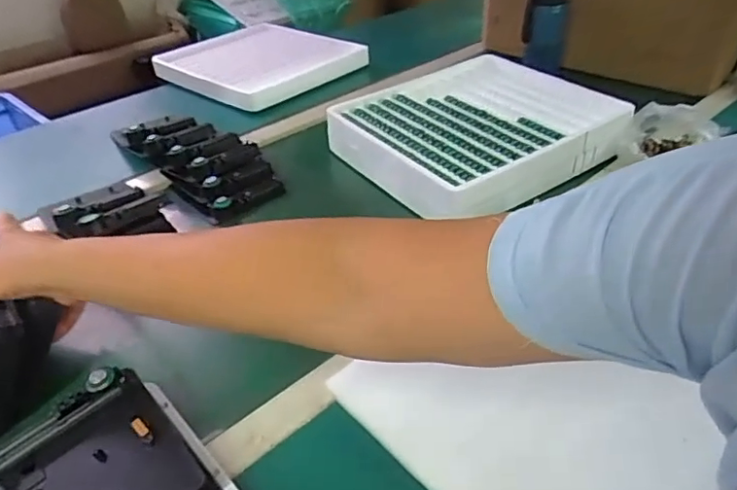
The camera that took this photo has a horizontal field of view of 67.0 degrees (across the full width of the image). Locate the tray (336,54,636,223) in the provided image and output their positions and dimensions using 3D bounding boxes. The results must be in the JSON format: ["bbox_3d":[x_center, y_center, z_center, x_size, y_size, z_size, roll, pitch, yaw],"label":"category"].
[{"bbox_3d":[0.145,-0.164,0.791,0.331,0.068,0.296,-24,42,-25],"label":"tray"}]

